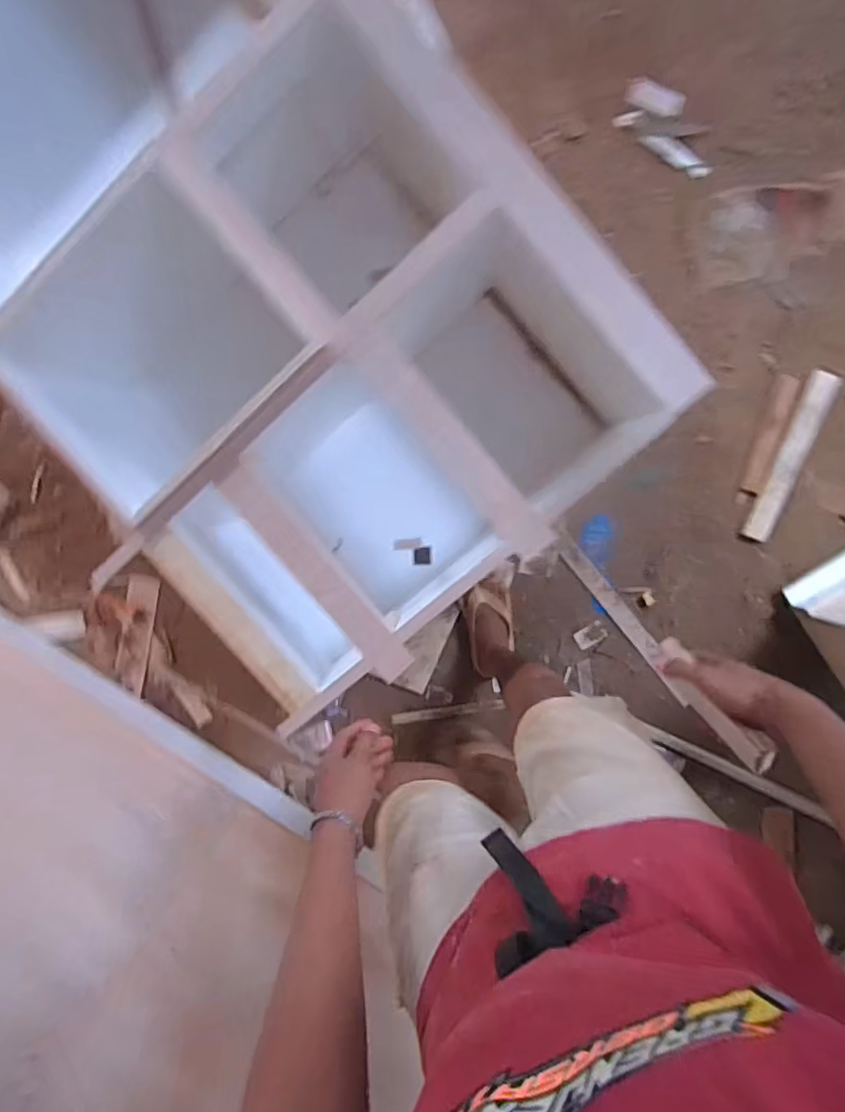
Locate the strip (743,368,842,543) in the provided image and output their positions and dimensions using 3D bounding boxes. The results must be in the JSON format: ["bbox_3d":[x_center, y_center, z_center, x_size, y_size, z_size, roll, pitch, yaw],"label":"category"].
[{"bbox_3d":[0.796,-0.211,1.241,0.067,0.018,0.371,19,97,3],"label":"strip"}]

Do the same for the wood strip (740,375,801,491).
[{"bbox_3d":[0.753,-0.262,1.246,0.055,0.010,0.249,13,102,1],"label":"wood strip"}]

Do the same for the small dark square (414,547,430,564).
[{"bbox_3d":[0.000,0.000,1.294,0.036,0.005,0.039,-1,96,5],"label":"small dark square"}]

